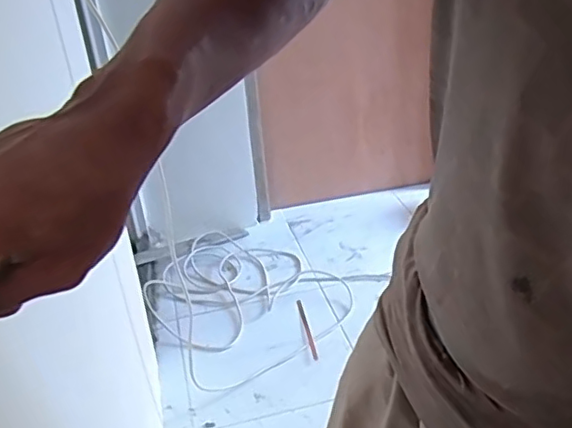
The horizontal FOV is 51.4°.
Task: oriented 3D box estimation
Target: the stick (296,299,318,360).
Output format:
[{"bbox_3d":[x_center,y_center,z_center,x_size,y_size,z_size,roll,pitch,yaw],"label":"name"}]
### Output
[{"bbox_3d":[0.067,0.364,1.889,0.019,0.010,0.288,-9,29,-7],"label":"stick"}]

